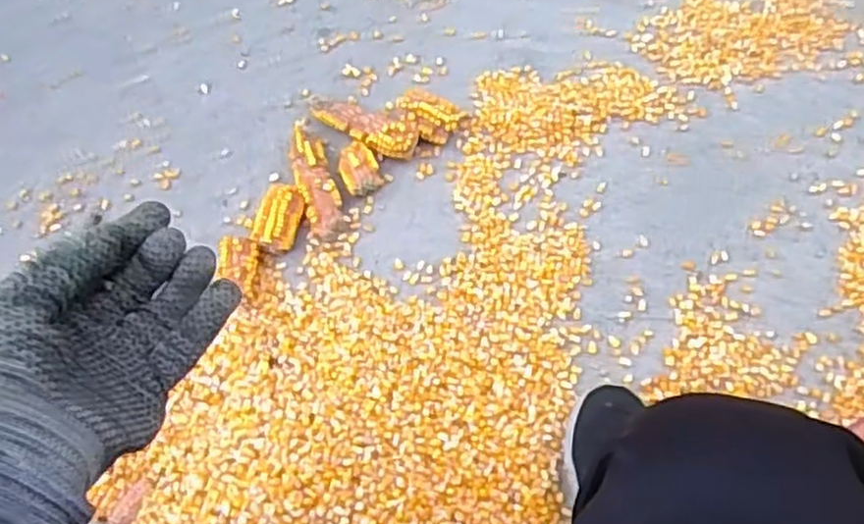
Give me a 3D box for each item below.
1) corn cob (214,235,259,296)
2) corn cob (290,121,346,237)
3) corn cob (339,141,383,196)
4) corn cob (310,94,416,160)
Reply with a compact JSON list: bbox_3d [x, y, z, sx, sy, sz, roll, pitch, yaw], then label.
[{"bbox_3d":[-0.207,0.003,0.790,0.039,0.036,0.057,0,66,3],"label":"corn cob"},{"bbox_3d":[-0.132,-0.095,0.842,0.042,0.033,0.142,-17,67,-5],"label":"corn cob"},{"bbox_3d":[-0.085,-0.108,0.855,0.044,0.029,0.065,-18,67,-6],"label":"corn cob"},{"bbox_3d":[-0.084,-0.163,0.868,0.148,0.042,0.048,26,70,14],"label":"corn cob"}]

